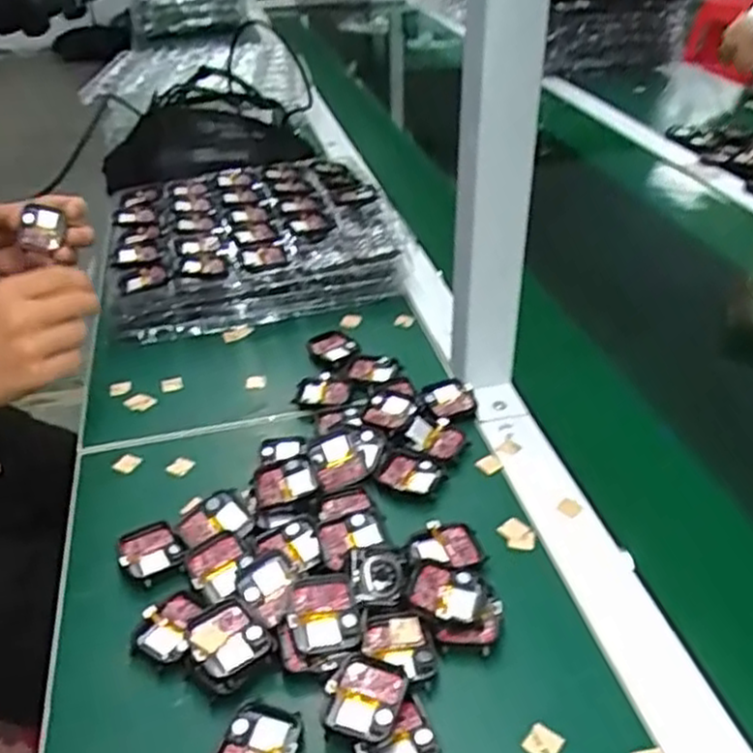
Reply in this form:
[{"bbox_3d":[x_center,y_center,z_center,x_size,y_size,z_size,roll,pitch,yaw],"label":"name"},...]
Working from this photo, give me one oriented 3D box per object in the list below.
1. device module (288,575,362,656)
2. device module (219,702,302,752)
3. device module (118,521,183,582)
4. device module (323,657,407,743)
[{"bbox_3d":[-0.030,0.130,0.418,0.037,0.009,0.043,-9,36,-10],"label":"device module"},{"bbox_3d":[-0.057,0.183,0.370,0.035,0.008,0.042,8,37,13],"label":"device module"},{"bbox_3d":[-0.143,0.111,0.475,0.036,0.009,0.040,-22,40,-25],"label":"device module"},{"bbox_3d":[-0.006,0.164,0.381,0.036,0.010,0.039,9,37,14],"label":"device module"}]

